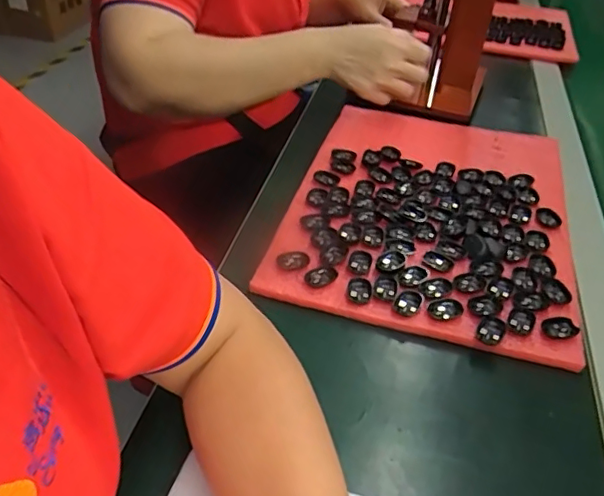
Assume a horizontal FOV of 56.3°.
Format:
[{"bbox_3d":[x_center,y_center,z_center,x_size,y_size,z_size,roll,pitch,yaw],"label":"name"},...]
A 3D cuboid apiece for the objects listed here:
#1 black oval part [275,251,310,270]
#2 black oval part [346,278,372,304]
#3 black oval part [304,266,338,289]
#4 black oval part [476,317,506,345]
[{"bbox_3d":[-0.008,0.009,0.476,0.028,0.004,0.021,-4,41,-10],"label":"black oval part"},{"bbox_3d":[0.046,0.033,0.451,0.020,0.004,0.025,8,41,5],"label":"black oval part"},{"bbox_3d":[0.016,0.023,0.462,0.027,0.004,0.021,-19,46,-25],"label":"black oval part"},{"bbox_3d":[0.143,0.063,0.427,0.019,0.006,0.023,22,43,19],"label":"black oval part"}]

